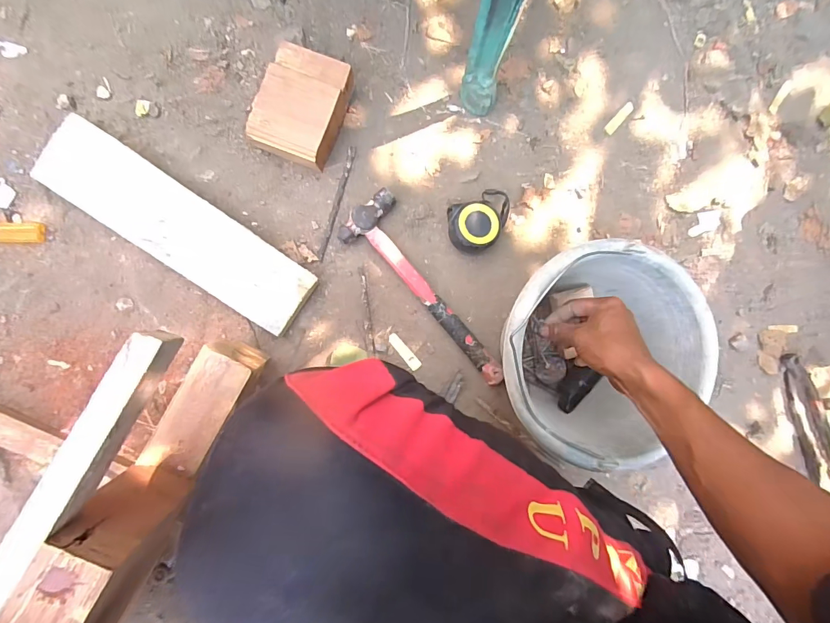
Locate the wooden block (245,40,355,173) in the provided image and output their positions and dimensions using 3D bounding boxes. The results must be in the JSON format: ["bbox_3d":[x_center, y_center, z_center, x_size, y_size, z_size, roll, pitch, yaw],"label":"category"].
[{"bbox_3d":[-0.151,-0.271,0.558,0.101,0.056,0.133,21,87,-8],"label":"wooden block"}]

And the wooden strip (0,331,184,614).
[{"bbox_3d":[-0.221,0.109,0.270,0.022,0.035,0.214,30,82,-7],"label":"wooden strip"}]

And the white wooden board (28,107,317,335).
[{"bbox_3d":[-0.301,-0.104,0.541,0.356,0.039,0.095,35,85,-7],"label":"white wooden board"}]

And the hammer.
[{"bbox_3d":[0.021,-0.020,0.592,0.084,0.036,0.312,-40,95,-7],"label":"hammer"}]

